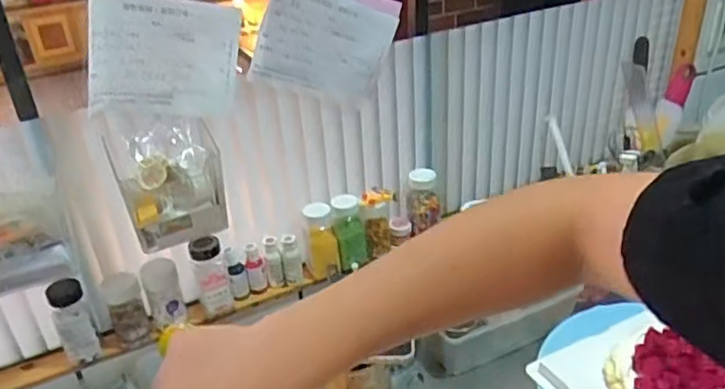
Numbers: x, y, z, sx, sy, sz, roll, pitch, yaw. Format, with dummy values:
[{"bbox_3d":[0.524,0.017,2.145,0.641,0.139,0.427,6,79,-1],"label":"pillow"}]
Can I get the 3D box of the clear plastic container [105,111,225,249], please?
[{"bbox_3d":[-0.222,-0.020,0.726,0.116,0.125,0.084,-13,32,-15],"label":"clear plastic container"}]

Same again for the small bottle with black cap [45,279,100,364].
[{"bbox_3d":[-0.344,0.152,0.756,0.040,0.104,0.032,-24,36,-30],"label":"small bottle with black cap"}]

